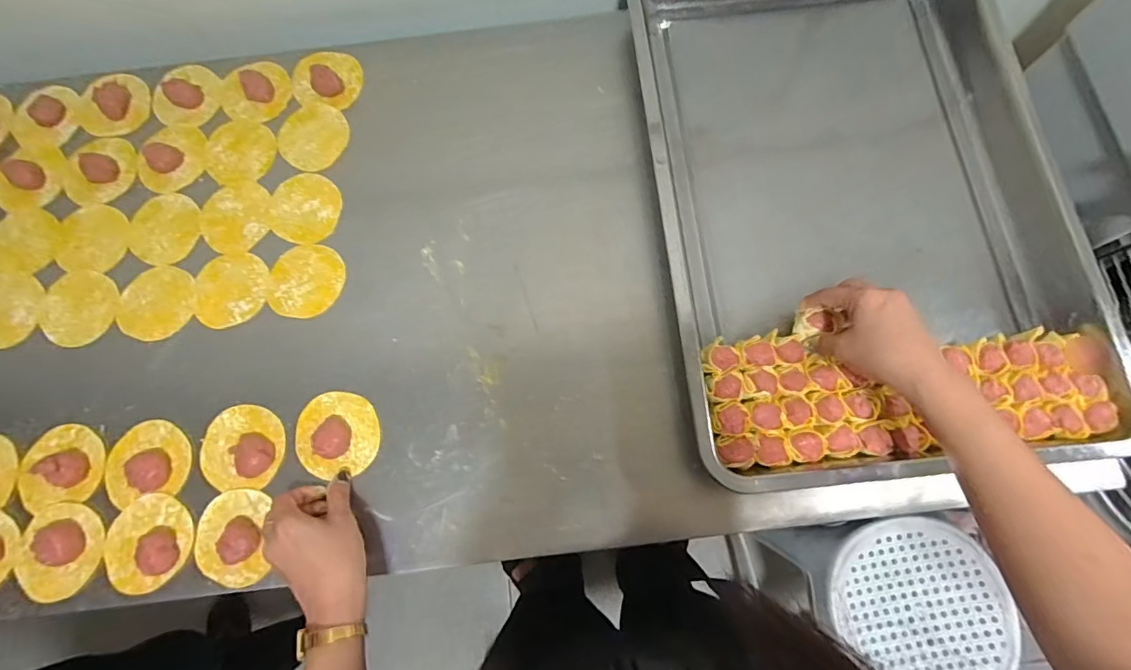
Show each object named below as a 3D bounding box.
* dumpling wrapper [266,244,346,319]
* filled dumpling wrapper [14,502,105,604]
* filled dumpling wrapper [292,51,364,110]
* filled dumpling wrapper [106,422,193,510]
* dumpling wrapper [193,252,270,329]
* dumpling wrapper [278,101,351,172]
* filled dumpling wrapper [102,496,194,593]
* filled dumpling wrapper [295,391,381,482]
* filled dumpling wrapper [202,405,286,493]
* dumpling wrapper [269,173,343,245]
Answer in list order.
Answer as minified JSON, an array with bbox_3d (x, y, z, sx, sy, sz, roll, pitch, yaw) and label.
[{"bbox_3d":[-0.281,-0.058,0.542,0.078,0.004,0.082,1,74,-3],"label":"dumpling wrapper"},{"bbox_3d":[-0.479,0.202,0.468,0.071,0.023,0.080,19,77,6],"label":"filled dumpling wrapper"},{"bbox_3d":[-0.286,-0.312,0.601,0.081,0.016,0.076,0,76,1],"label":"filled dumpling wrapper"},{"bbox_3d":[-0.414,0.123,0.493,0.074,0.016,0.075,-14,76,-3],"label":"filled dumpling wrapper"},{"bbox_3d":[-0.361,-0.049,0.540,0.078,0.004,0.083,-5,76,-1],"label":"dumpling wrapper"},{"bbox_3d":[-0.297,-0.233,0.587,0.084,0.004,0.086,0,73,0],"label":"dumpling wrapper"},{"bbox_3d":[-0.394,0.193,0.466,0.075,0.016,0.079,0,76,1],"label":"filled dumpling wrapper"},{"bbox_3d":[-0.223,0.094,0.483,0.076,0.017,0.079,-10,76,-2],"label":"filled dumpling wrapper"},{"bbox_3d":[-0.321,0.110,0.492,0.079,0.014,0.080,-6,76,-1],"label":"filled dumpling wrapper"},{"bbox_3d":[-0.293,-0.143,0.563,0.078,0.004,0.084,0,76,1],"label":"dumpling wrapper"}]

